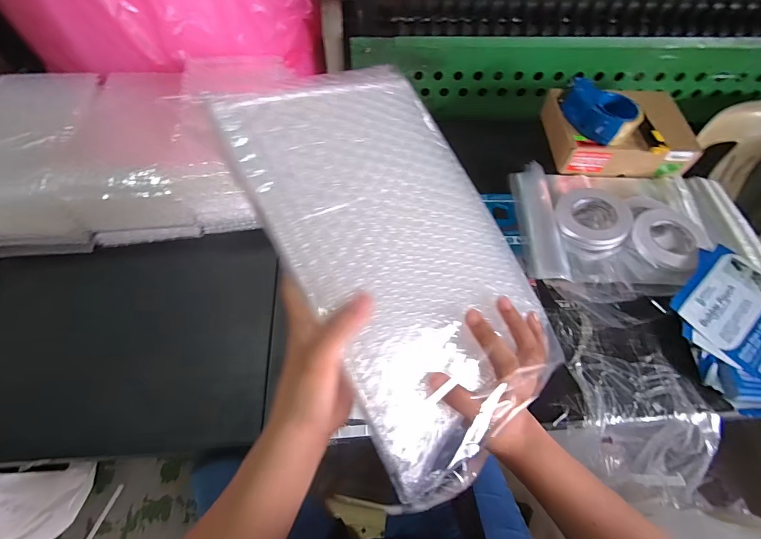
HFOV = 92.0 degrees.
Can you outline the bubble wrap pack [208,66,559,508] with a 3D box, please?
[{"bbox_3d":[0.021,-0.016,0.286,0.183,0.026,0.303,-25,86,-30],"label":"bubble wrap pack"}]

